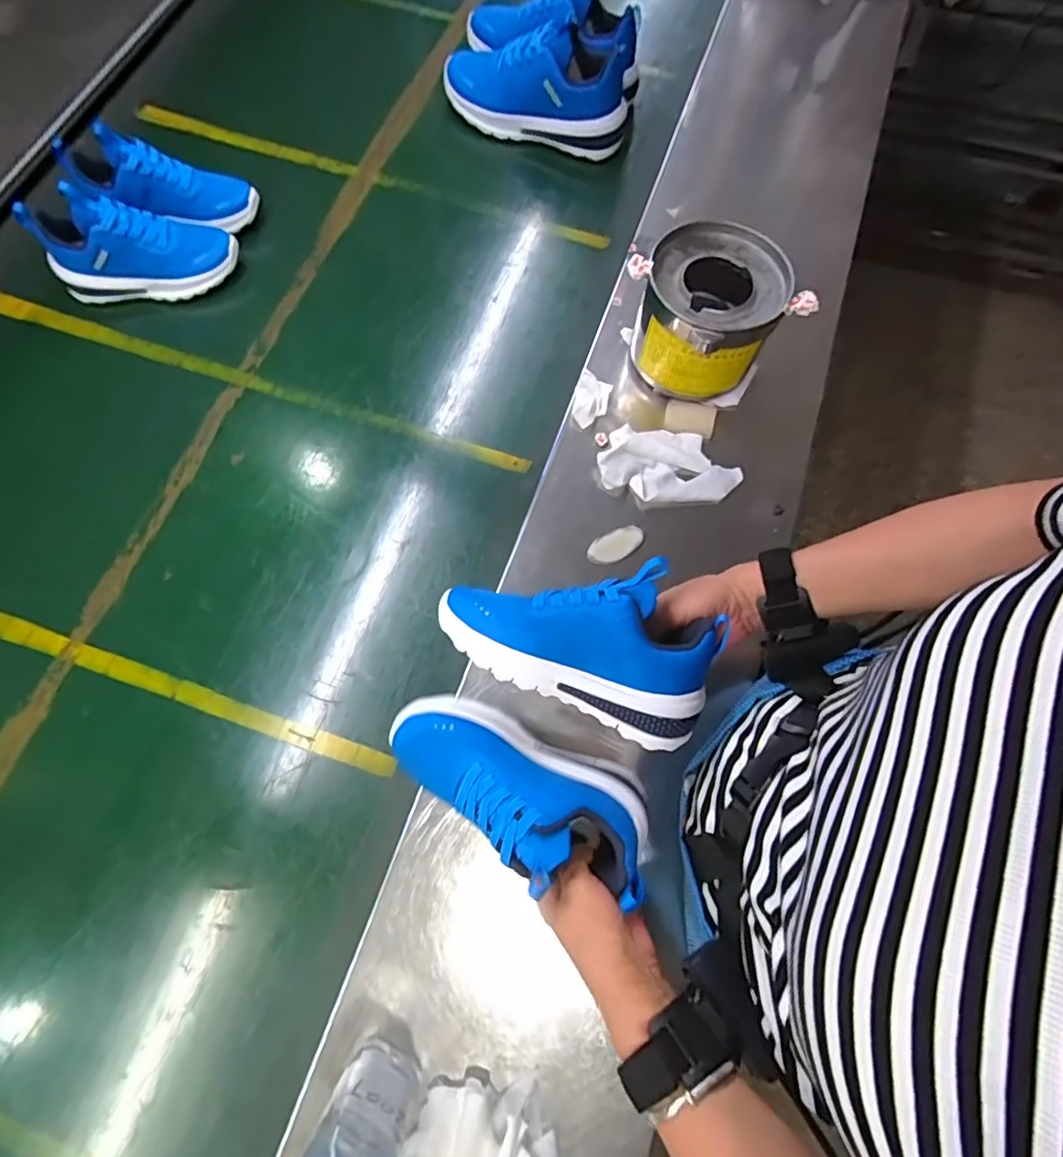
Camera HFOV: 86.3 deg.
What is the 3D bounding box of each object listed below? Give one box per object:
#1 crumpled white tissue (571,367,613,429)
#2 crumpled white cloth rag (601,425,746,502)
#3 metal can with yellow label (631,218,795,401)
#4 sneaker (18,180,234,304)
[{"bbox_3d":[0.067,-0.199,0.632,0.038,0.018,0.062,14,73,2],"label":"crumpled white tissue"},{"bbox_3d":[0.149,-0.123,0.603,0.148,0.016,0.079,8,73,0],"label":"crumpled white cloth rag"},{"bbox_3d":[0.185,-0.275,0.616,0.134,0.131,0.144,1,73,-2],"label":"metal can with yellow label"},{"bbox_3d":[-0.447,-0.381,0.643,0.191,0.094,0.074,-1,73,-2],"label":"sneaker"}]

